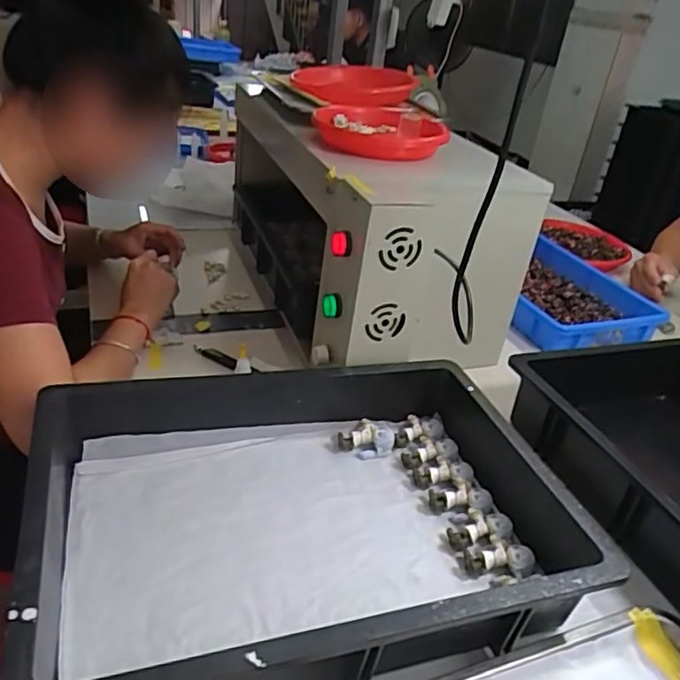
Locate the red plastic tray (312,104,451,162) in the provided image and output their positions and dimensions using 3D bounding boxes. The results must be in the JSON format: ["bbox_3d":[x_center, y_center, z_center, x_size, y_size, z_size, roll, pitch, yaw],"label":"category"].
[{"bbox_3d":[0.051,-0.290,0.825,0.165,0.038,0.163,1,33,-10],"label":"red plastic tray"}]

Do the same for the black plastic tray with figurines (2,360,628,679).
[{"bbox_3d":[-0.020,0.149,0.543,0.459,0.102,0.314,-4,32,-19],"label":"black plastic tray with figurines"}]

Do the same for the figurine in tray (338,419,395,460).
[{"bbox_3d":[0.032,0.115,0.691,0.062,0.024,0.037,-2,32,-17],"label":"figurine in tray"}]

